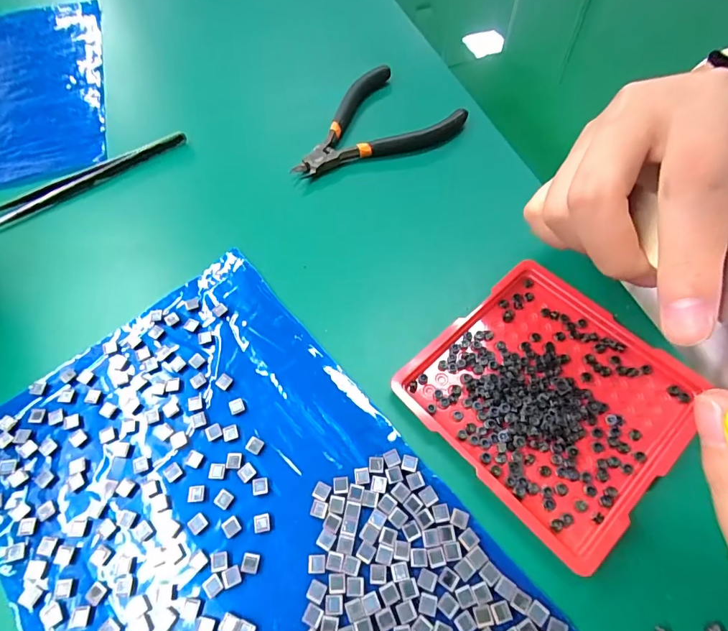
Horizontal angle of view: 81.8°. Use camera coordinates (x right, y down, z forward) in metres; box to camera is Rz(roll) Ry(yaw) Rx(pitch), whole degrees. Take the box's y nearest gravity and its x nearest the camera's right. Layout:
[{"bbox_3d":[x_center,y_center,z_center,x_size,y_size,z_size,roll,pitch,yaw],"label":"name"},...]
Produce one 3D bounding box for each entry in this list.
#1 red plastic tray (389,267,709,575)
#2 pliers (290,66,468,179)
[{"bbox_3d":[0.081,0.032,0.184,0.097,0.009,0.098,-38,66,-19],"label":"red plastic tray"},{"bbox_3d":[0.002,-0.130,0.283,0.113,0.019,0.078,-22,61,-9],"label":"pliers"}]

